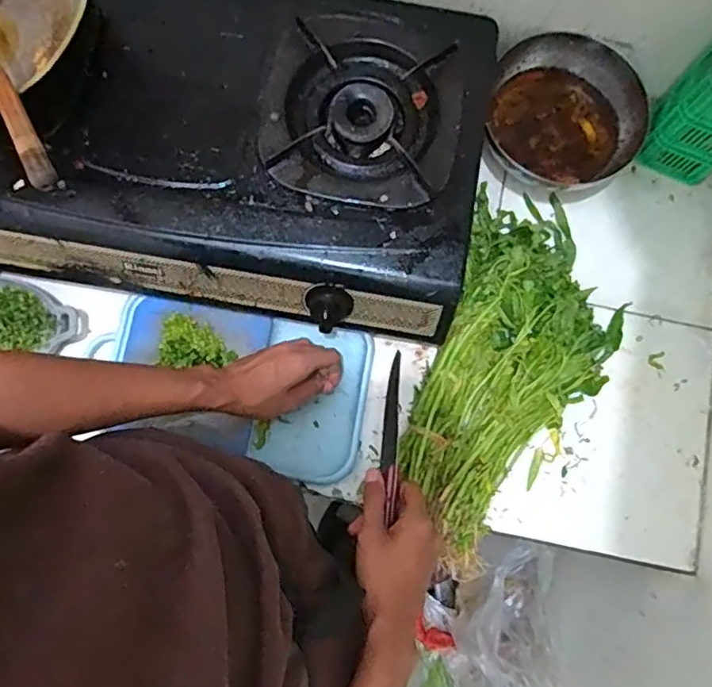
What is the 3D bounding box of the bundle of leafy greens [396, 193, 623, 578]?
[{"bbox_3d":[0.198,0.040,0.686,0.213,0.063,0.445,19,80,2],"label":"bundle of leafy greens"}]

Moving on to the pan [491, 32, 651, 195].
[{"bbox_3d":[0.266,-0.290,0.722,0.186,0.076,0.181,0,80,-1],"label":"pan"}]

